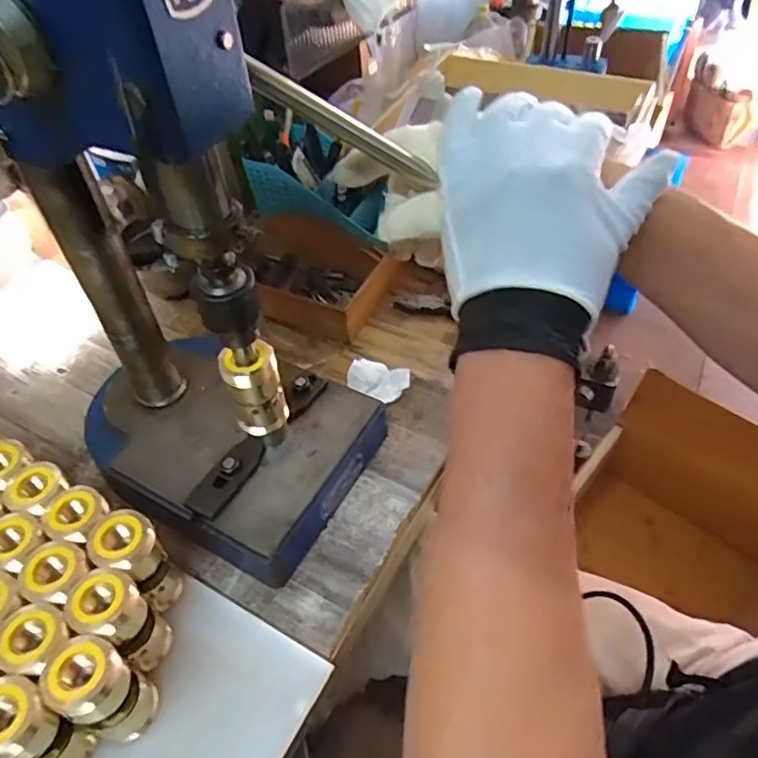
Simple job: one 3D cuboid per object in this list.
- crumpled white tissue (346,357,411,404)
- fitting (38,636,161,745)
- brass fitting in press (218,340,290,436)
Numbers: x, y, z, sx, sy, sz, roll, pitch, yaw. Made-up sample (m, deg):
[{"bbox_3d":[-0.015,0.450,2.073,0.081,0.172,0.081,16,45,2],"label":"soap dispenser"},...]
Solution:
[{"bbox_3d":[0.000,0.001,0.588,0.061,0.027,0.031,0,50,5],"label":"crumpled white tissue"},{"bbox_3d":[-0.174,0.200,0.377,0.041,0.093,0.044,26,57,25],"label":"fitting"},{"bbox_3d":[-0.096,0.013,0.470,0.040,0.090,0.032,-15,50,-8],"label":"brass fitting in press"}]

